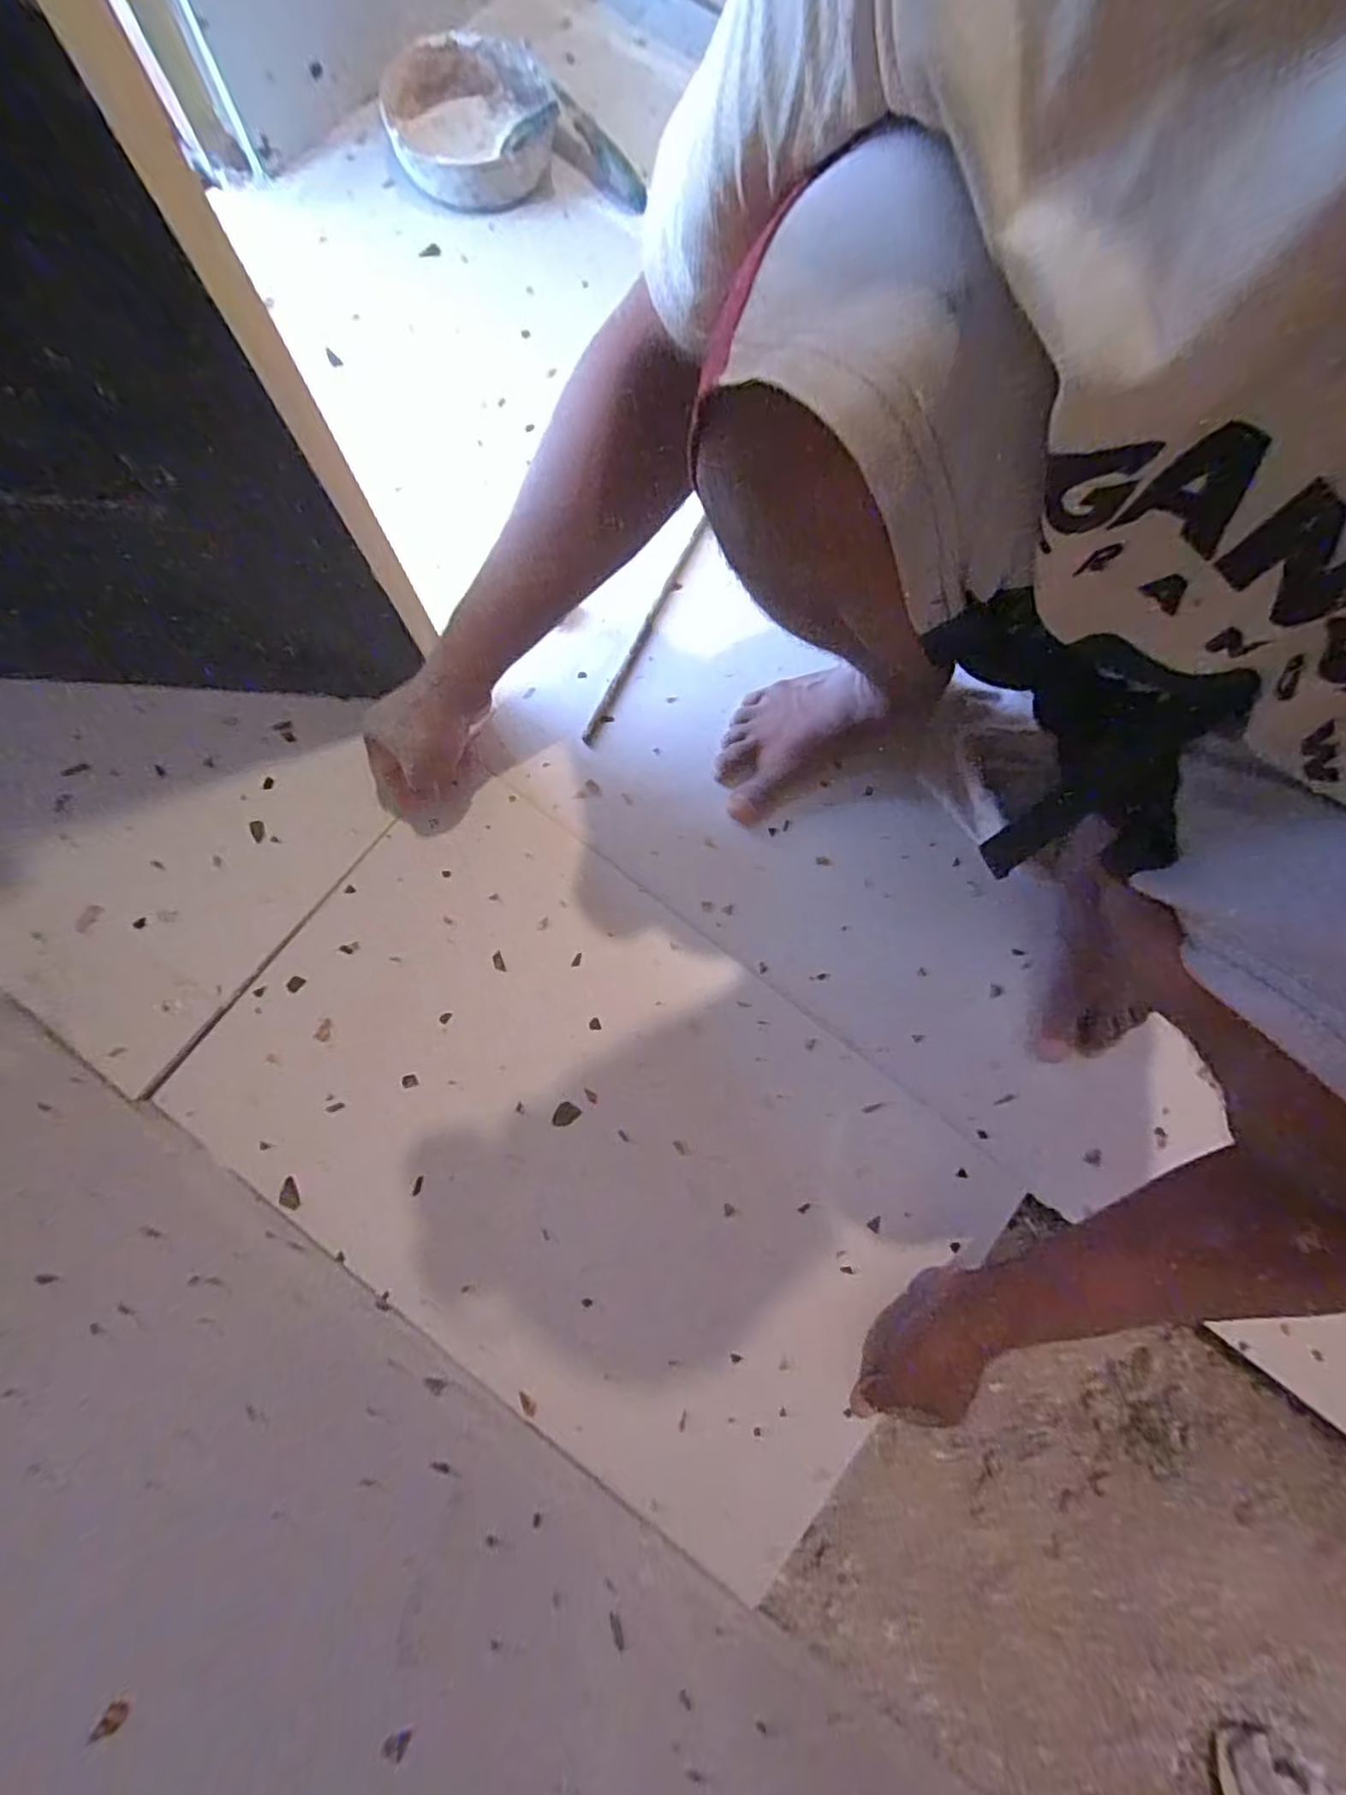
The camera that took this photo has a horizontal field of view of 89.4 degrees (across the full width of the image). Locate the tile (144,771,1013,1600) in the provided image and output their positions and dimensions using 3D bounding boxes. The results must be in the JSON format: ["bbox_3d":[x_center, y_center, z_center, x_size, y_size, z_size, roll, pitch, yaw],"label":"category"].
[{"bbox_3d":[-0.070,0.185,0.544,0.575,0.012,0.364,36,81,6],"label":"tile"}]

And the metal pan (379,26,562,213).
[{"bbox_3d":[-0.214,-0.830,0.726,0.177,0.057,0.186,-14,80,-4],"label":"metal pan"}]

